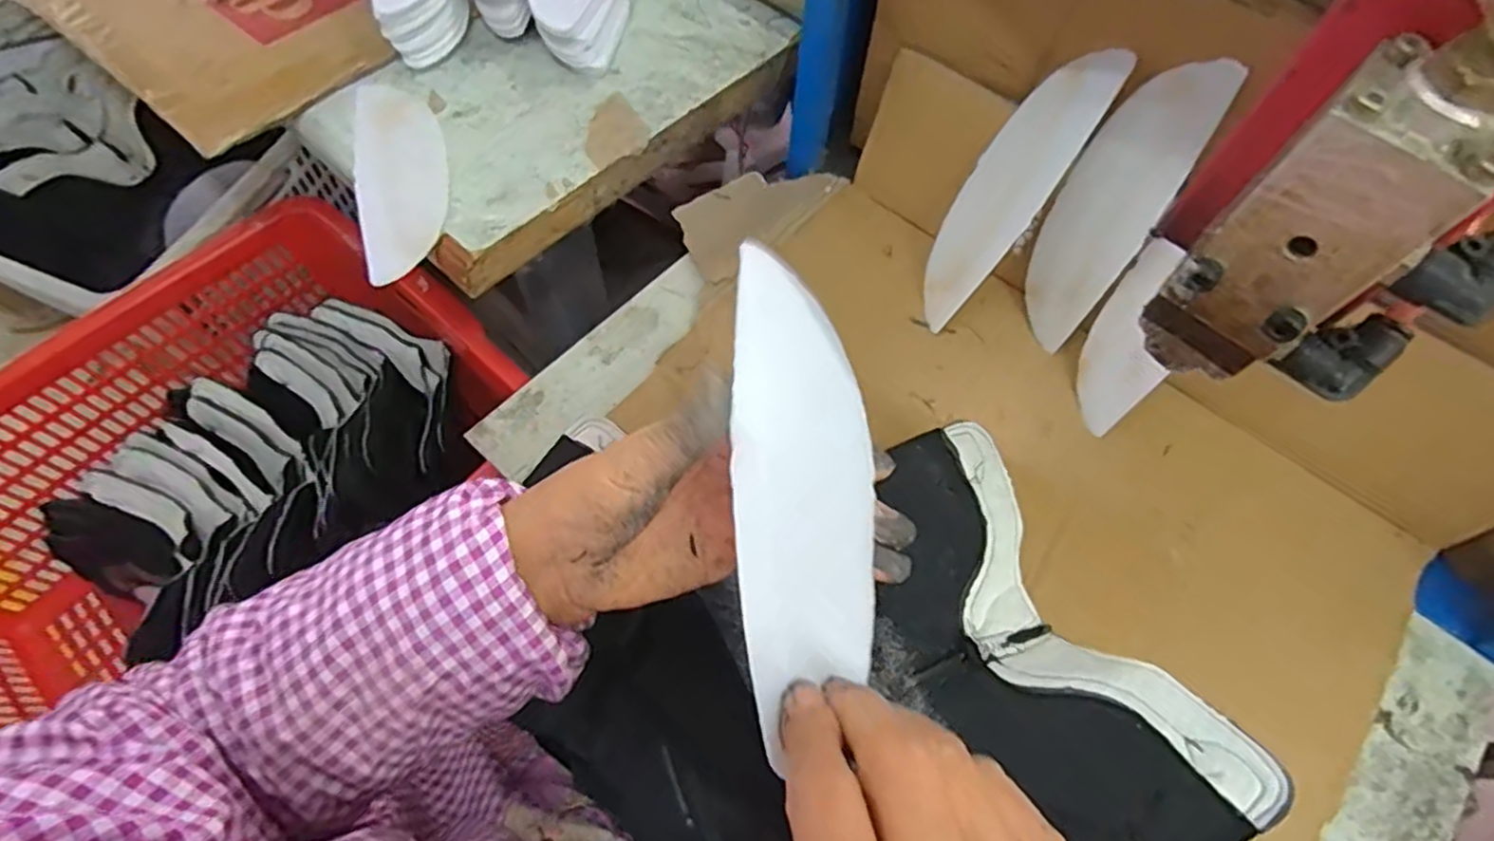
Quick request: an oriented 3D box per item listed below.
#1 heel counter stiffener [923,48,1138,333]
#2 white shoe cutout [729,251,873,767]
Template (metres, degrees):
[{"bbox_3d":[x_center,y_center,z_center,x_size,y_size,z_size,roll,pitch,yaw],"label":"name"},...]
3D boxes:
[{"bbox_3d":[0.189,-0.170,0.524,0.008,0.212,0.070,3,40,-36],"label":"heel counter stiffener"},{"bbox_3d":[0.025,0.016,0.282,0.065,0.013,0.199,13,61,-30],"label":"white shoe cutout"}]

